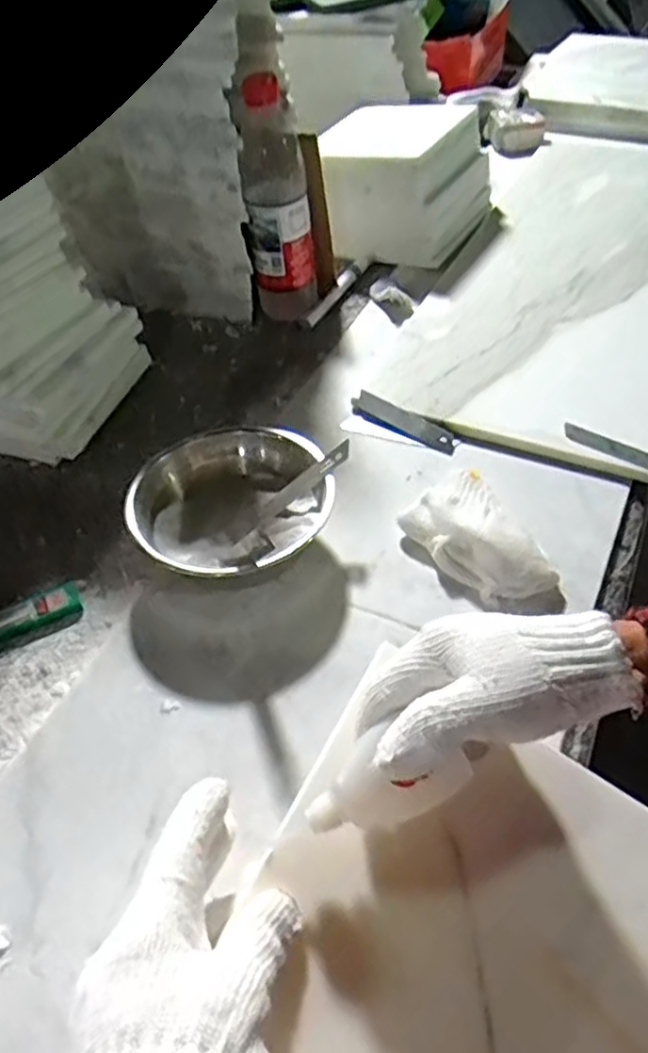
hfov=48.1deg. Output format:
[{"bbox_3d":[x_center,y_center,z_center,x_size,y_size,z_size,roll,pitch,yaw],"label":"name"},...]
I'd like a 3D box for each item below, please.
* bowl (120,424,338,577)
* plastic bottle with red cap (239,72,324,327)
[{"bbox_3d":[-0.068,-0.010,0.542,0.144,0.064,0.129,3,48,8],"label":"bowl"},{"bbox_3d":[-0.045,-0.321,0.725,0.063,0.221,0.059,-2,48,4],"label":"plastic bottle with red cap"}]

